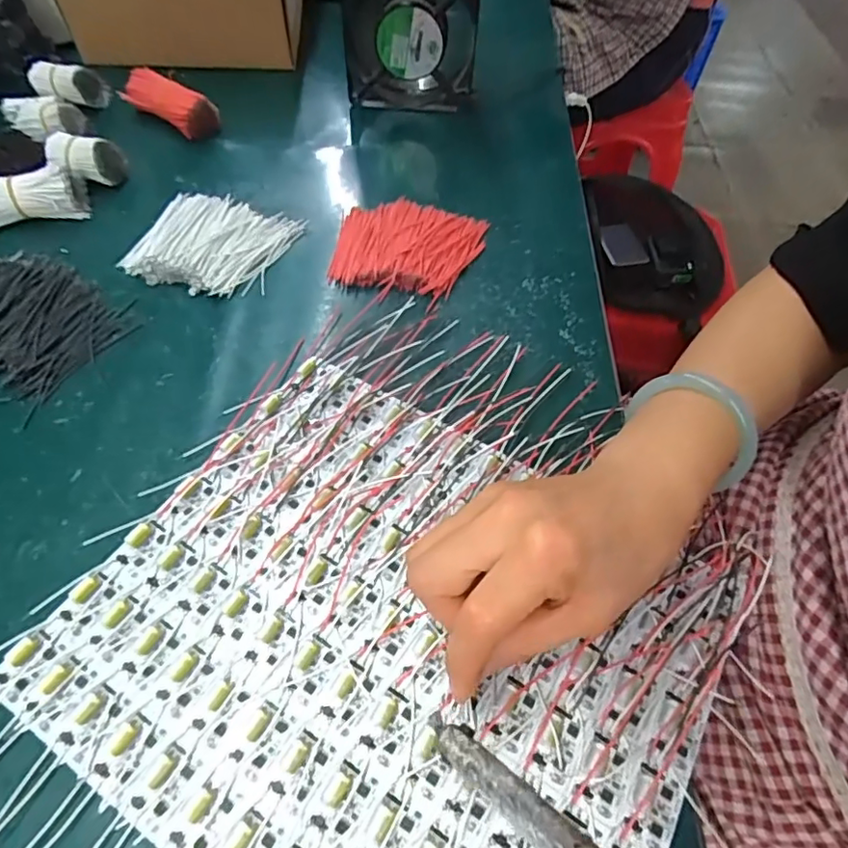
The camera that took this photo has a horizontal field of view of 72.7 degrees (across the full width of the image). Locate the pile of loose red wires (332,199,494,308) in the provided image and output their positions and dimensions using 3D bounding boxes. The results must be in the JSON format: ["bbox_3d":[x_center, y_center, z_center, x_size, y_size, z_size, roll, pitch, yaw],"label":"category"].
[{"bbox_3d":[-0.014,-0.138,0.445,0.107,0.014,0.100,16,56,7],"label":"pile of loose red wires"}]

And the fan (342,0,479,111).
[{"bbox_3d":[-0.011,-0.343,0.516,0.117,0.130,0.031,-4,56,-6],"label":"fan"}]

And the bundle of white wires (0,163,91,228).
[{"bbox_3d":[-0.311,-0.171,0.436,0.094,0.037,0.035,-18,59,-16],"label":"bundle of white wires"}]

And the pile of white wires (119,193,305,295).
[{"bbox_3d":[-0.161,-0.139,0.442,0.104,0.020,0.099,16,56,7],"label":"pile of white wires"}]

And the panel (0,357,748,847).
[{"bbox_3d":[-0.015,0.102,0.282,0.284,0.009,0.239,29,59,15],"label":"panel"}]

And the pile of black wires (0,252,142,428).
[{"bbox_3d":[-0.274,-0.072,0.384,0.131,0.018,0.105,24,58,12],"label":"pile of black wires"}]

